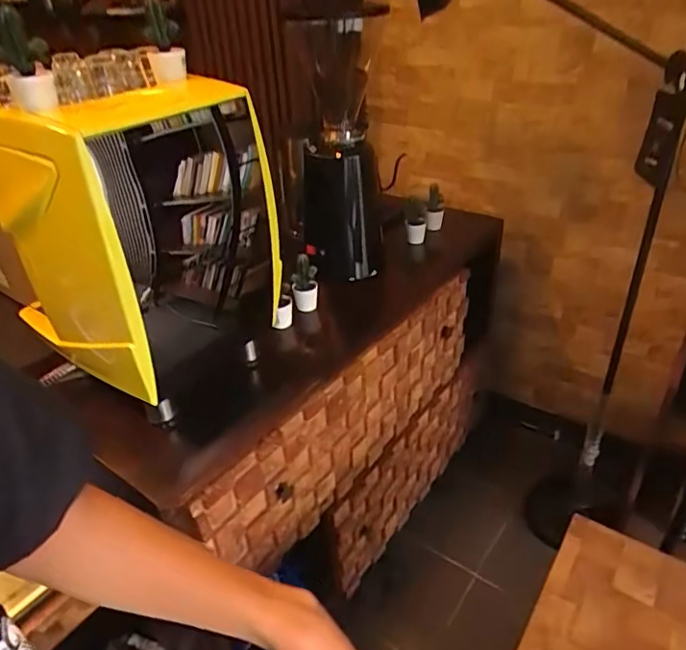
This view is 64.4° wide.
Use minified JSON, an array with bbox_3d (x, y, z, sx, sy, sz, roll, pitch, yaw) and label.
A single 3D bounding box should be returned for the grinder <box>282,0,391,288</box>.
[{"bbox_3d":[-0.021,-0.387,1.298,0.227,0.562,0.338,-6,34,-4],"label":"grinder"}]

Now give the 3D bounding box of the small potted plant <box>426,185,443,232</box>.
[{"bbox_3d":[0.254,-0.320,1.507,0.048,0.118,0.044,1,34,7],"label":"small potted plant"}]

